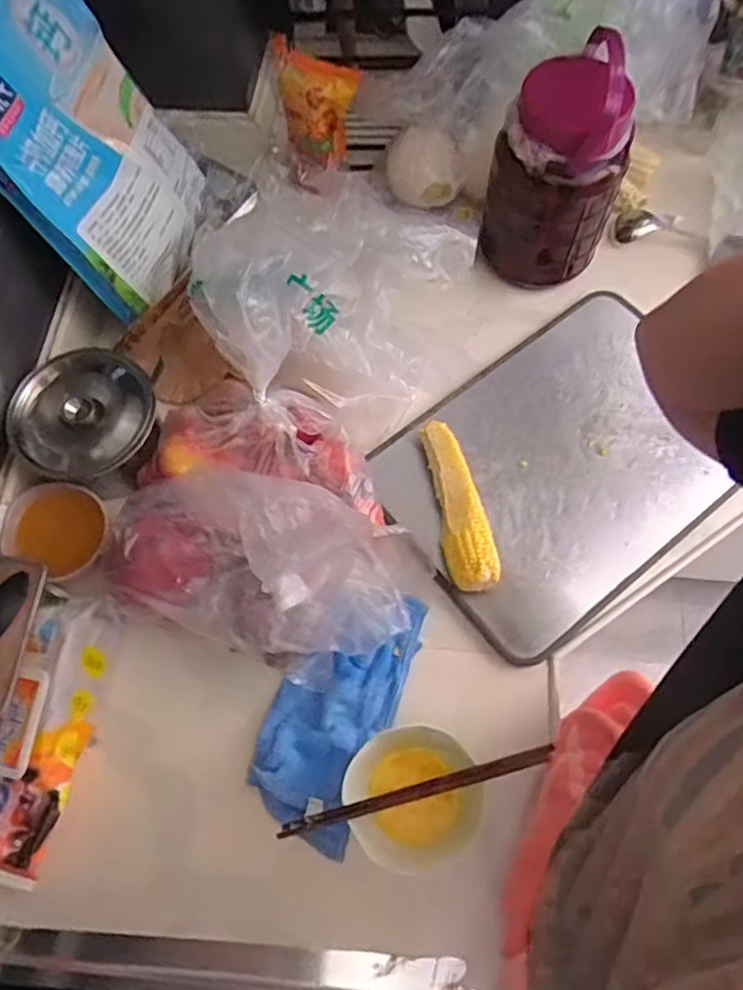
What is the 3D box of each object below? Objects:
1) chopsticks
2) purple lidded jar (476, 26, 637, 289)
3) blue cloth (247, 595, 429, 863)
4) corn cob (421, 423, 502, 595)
[{"bbox_3d":[0.042,0.261,0.567,0.244,0.015,0.013,-15,68,-4],"label":"chopsticks"},{"bbox_3d":[0.201,-0.352,0.723,0.127,0.240,0.107,-12,68,-3],"label":"purple lidded jar"},{"bbox_3d":[-0.036,0.208,0.645,0.115,0.035,0.246,20,70,10],"label":"blue cloth"},{"bbox_3d":[0.094,0.008,0.687,0.052,0.044,0.188,-8,68,-1],"label":"corn cob"}]

